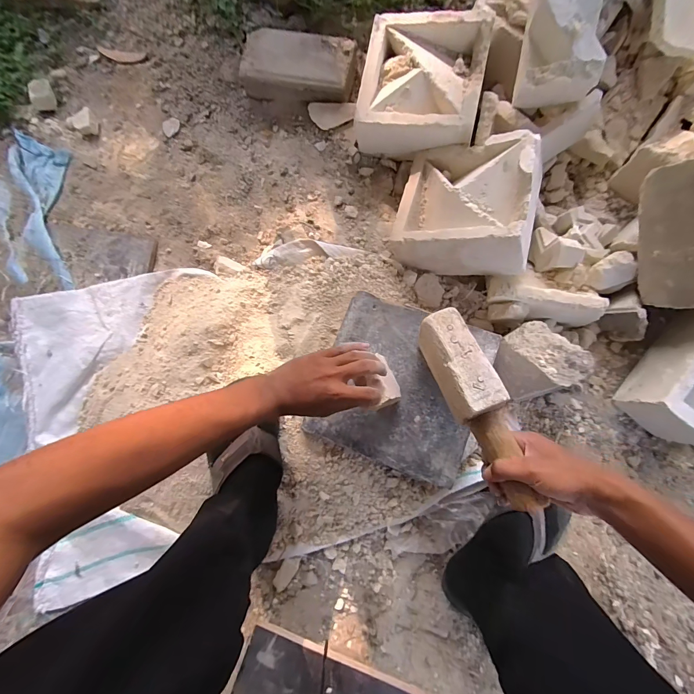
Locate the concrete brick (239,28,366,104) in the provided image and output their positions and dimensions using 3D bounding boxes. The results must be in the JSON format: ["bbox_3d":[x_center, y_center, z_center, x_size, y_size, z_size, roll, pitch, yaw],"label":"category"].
[{"bbox_3d":[-0.088,-0.541,0.671,0.234,0.082,0.117,11,83,6],"label":"concrete brick"}]

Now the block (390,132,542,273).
[{"bbox_3d":[0.202,-0.239,0.573,0.208,0.097,0.226,11,72,32],"label":"block"}]

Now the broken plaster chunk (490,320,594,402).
[{"bbox_3d":[0.298,0.019,0.533,0.108,0.068,0.109,0,83,4],"label":"broken plaster chunk"}]

